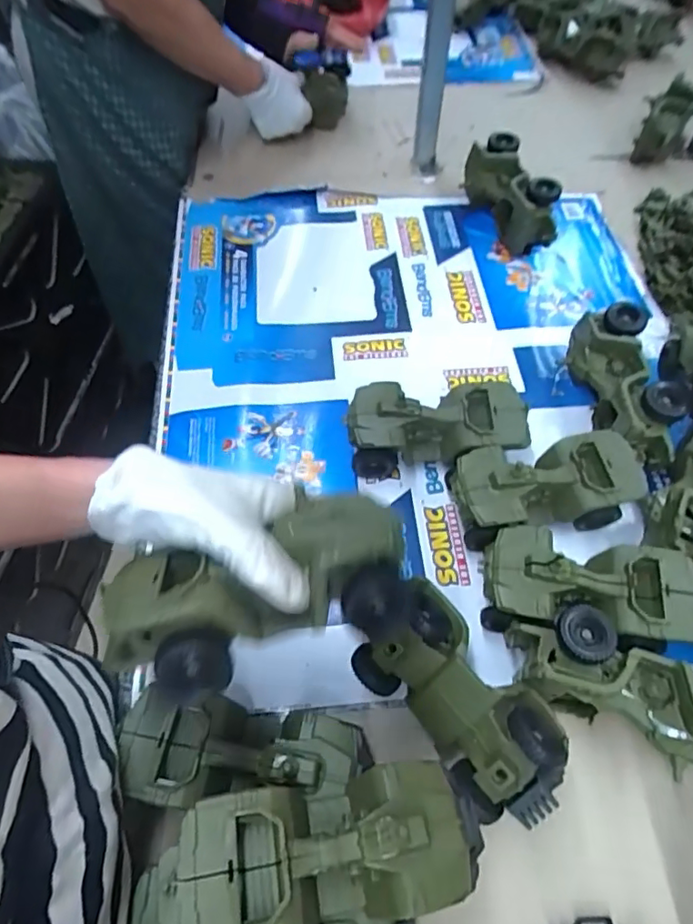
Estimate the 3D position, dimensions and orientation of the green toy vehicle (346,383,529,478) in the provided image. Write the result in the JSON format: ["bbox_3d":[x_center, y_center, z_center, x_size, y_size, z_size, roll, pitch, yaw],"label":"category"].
[{"bbox_3d":[0.093,-0.033,0.581,0.178,0.080,0.077,-4,59,-2],"label":"green toy vehicle"}]

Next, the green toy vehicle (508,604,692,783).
[{"bbox_3d":[0.222,0.179,0.453,0.179,0.073,0.082,18,61,11],"label":"green toy vehicle"}]

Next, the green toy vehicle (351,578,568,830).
[{"bbox_3d":[0.087,0.187,0.445,0.094,0.088,0.194,-35,65,-19],"label":"green toy vehicle"}]

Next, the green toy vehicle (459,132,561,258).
[{"bbox_3d":[0.226,-0.360,0.784,0.079,0.085,0.154,-18,61,-10],"label":"green toy vehicle"}]

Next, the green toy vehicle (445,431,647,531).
[{"bbox_3d":[0.188,0.028,0.550,0.175,0.078,0.085,-6,60,-3],"label":"green toy vehicle"}]

